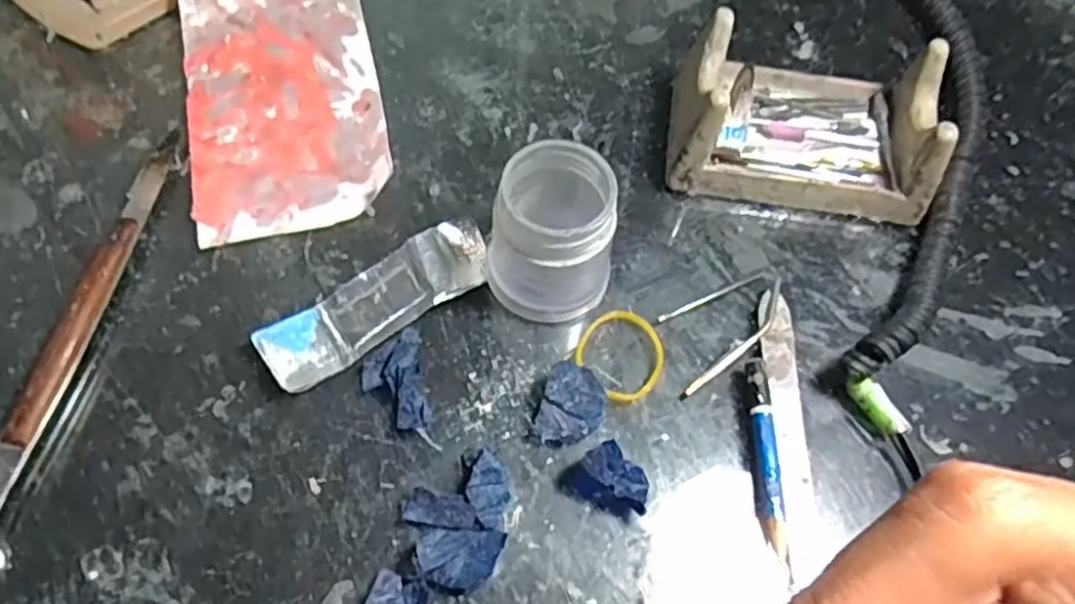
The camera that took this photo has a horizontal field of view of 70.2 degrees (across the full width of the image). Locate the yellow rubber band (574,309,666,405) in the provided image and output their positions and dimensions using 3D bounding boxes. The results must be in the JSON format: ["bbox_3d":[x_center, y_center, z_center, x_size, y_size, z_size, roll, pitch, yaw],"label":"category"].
[{"bbox_3d":[0.030,0.018,0.266,0.029,0.004,0.030,2,63,-3],"label":"yellow rubber band"}]

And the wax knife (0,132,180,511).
[{"bbox_3d":[-0.154,0.013,0.253,0.010,0.011,0.169,11,63,2],"label":"wax knife"}]

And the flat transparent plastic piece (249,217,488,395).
[{"bbox_3d":[-0.054,0.000,0.267,0.085,0.010,0.027,-32,69,-18],"label":"flat transparent plastic piece"}]

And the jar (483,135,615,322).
[{"bbox_3d":[0.006,-0.024,0.259,0.041,0.053,0.043,10,63,2],"label":"jar"}]

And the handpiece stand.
[{"bbox_3d":[0.104,-0.071,0.296,0.101,0.043,0.063,9,63,1],"label":"handpiece stand"}]

